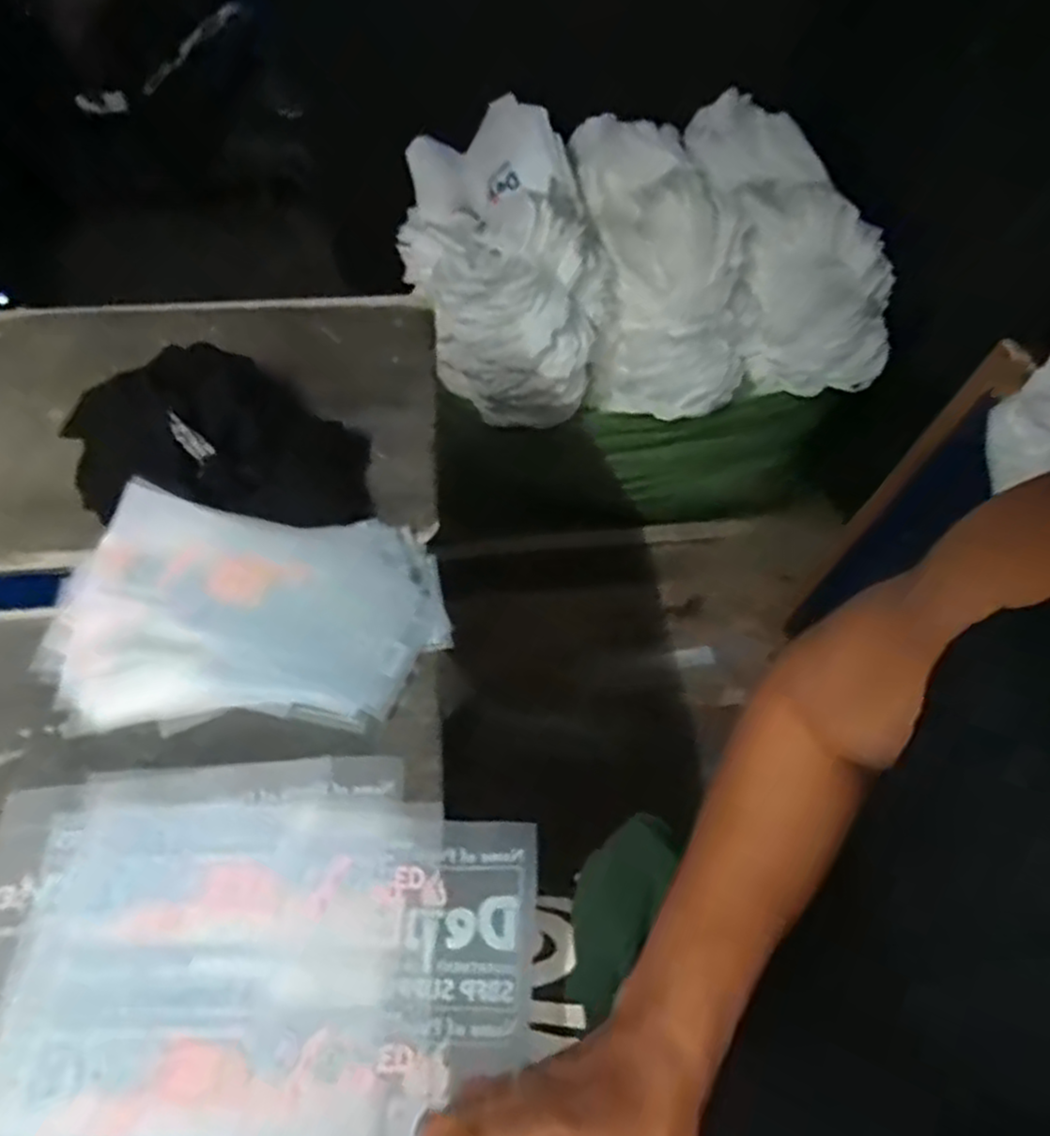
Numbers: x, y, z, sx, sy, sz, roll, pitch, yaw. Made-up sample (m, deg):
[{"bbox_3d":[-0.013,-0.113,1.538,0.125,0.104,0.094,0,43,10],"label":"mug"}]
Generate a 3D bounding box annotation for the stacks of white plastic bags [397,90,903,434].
[{"bbox_3d":[0.251,-0.680,1.576,0.971,0.379,0.693,-9,53,-7],"label":"stacks of white plastic bags"}]

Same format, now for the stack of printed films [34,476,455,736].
[{"bbox_3d":[-0.237,0.033,0.609,0.319,0.057,0.195,1,52,1],"label":"stack of printed films"}]

